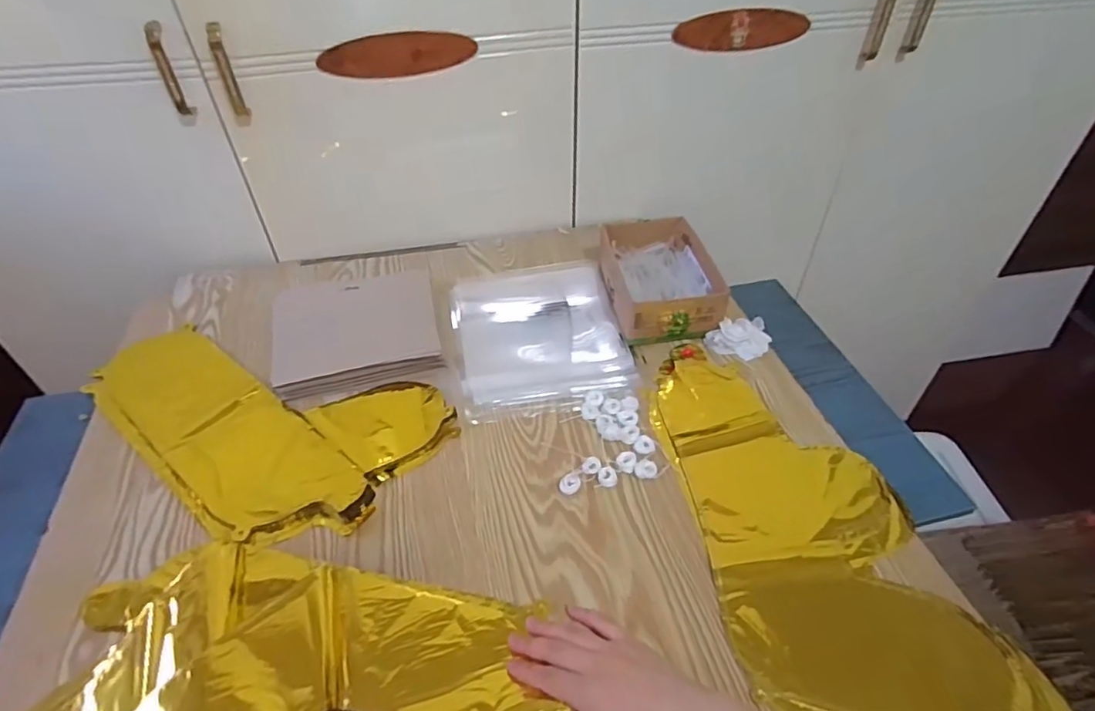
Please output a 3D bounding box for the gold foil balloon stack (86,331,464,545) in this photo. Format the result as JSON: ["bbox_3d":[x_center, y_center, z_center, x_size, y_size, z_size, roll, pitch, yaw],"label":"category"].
[{"bbox_3d":[-0.321,0.051,0.658,0.397,0.019,0.236,28,51,26],"label":"gold foil balloon stack"}]

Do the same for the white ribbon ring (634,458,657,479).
[{"bbox_3d":[0.099,0.114,0.592,0.023,0.008,0.018,-13,45,-13],"label":"white ribbon ring"}]

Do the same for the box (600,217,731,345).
[{"bbox_3d":[0.146,-0.106,0.776,0.132,0.063,0.194,-6,44,-6],"label":"box"}]

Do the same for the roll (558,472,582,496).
[{"bbox_3d":[0.023,0.127,0.578,0.021,0.010,0.019,1,44,1],"label":"roll"}]

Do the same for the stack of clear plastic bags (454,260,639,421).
[{"bbox_3d":[-0.012,-0.032,0.760,0.210,0.024,0.280,-8,45,-8],"label":"stack of clear plastic bags"}]

